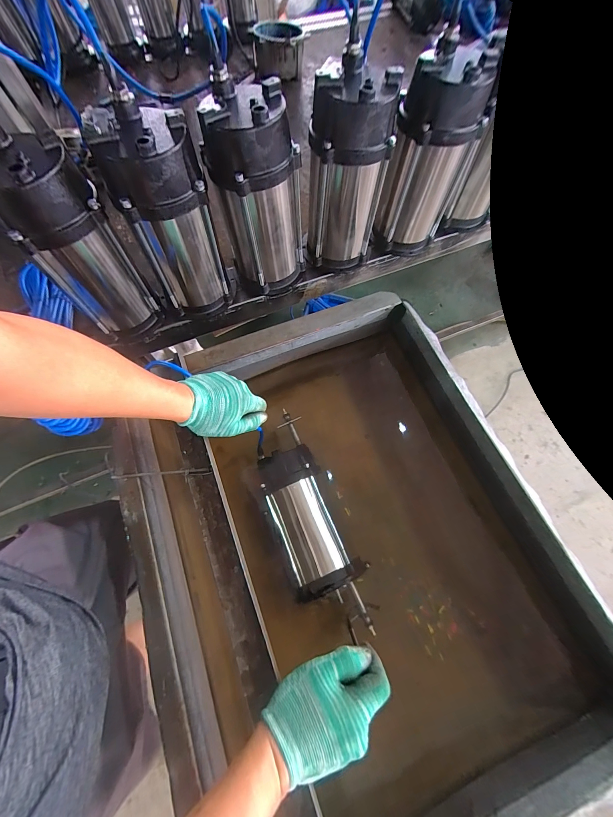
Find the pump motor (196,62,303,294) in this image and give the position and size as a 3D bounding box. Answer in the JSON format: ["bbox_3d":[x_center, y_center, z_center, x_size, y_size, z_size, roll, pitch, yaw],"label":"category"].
[{"bbox_3d":[-0.074,-0.319,0.461,0.128,0.250,0.113,-8,70,-3],"label":"pump motor"}]

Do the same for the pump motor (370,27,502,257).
[{"bbox_3d":[0.201,-0.404,0.495,0.118,0.248,0.107,20,71,8],"label":"pump motor"}]

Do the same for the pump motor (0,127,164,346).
[{"bbox_3d":[-0.321,-0.221,0.423,0.115,0.253,0.100,-31,72,-10],"label":"pump motor"}]

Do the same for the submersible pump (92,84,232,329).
[{"bbox_3d":[-0.190,-0.265,0.445,0.111,0.257,0.108,-3,69,-1],"label":"submersible pump"}]

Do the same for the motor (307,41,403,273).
[{"bbox_3d":[0.065,-0.376,0.487,0.123,0.248,0.114,6,70,3],"label":"motor"}]

